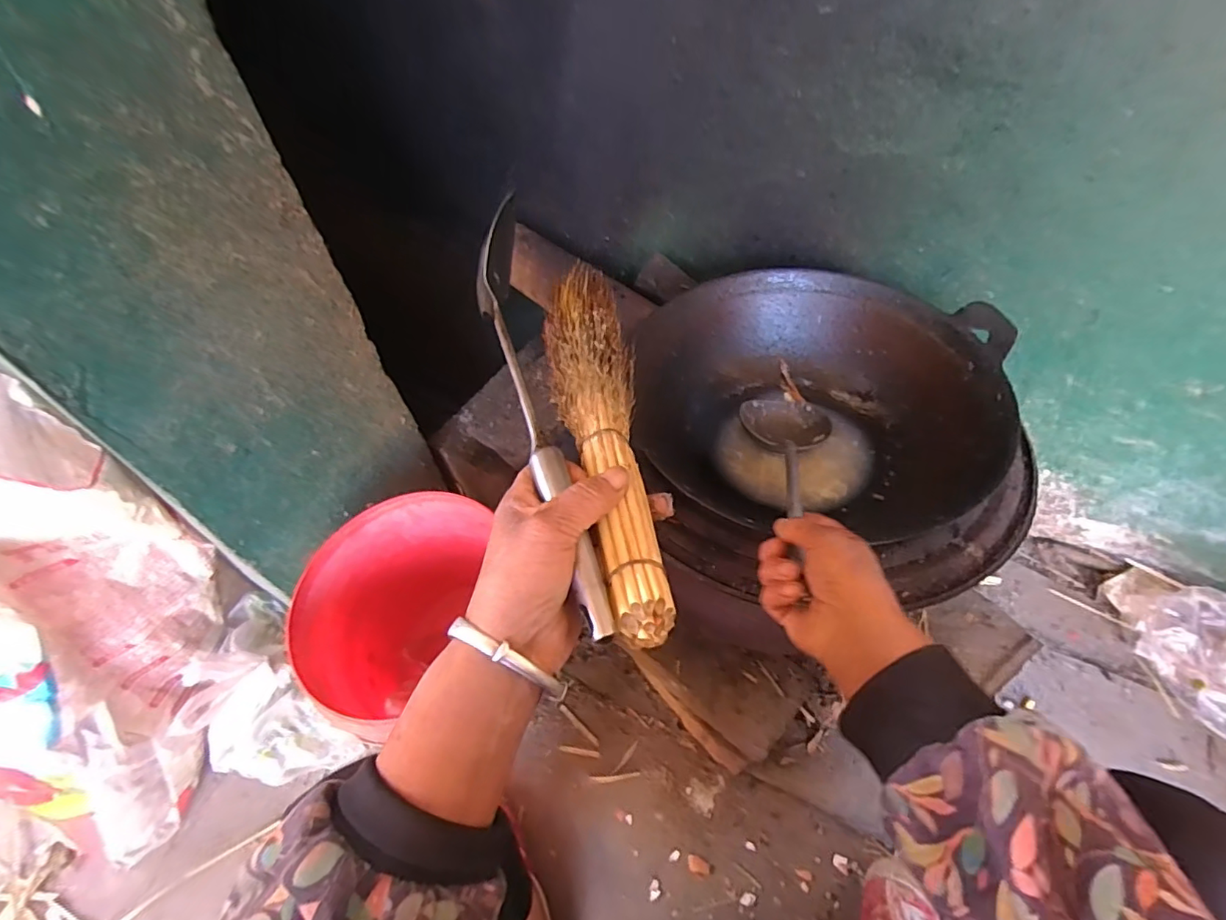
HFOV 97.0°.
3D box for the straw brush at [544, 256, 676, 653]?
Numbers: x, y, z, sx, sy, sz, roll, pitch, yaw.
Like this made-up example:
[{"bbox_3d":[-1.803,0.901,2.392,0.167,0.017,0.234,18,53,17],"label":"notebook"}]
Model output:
[{"bbox_3d":[-0.006,-0.028,0.355,0.056,0.033,0.294,-10,54,-3],"label":"straw brush"}]

